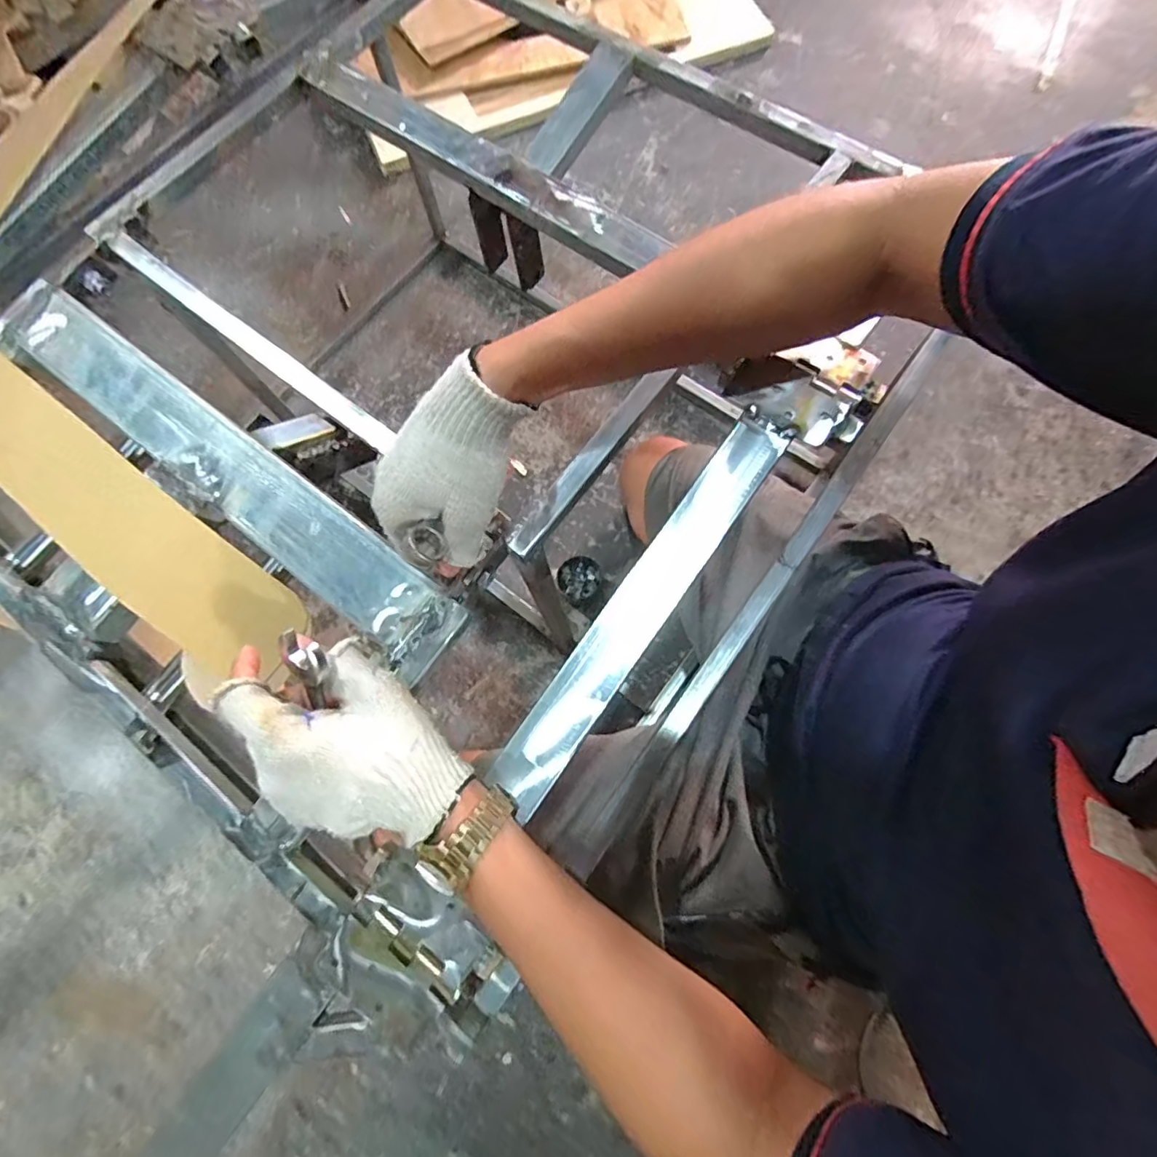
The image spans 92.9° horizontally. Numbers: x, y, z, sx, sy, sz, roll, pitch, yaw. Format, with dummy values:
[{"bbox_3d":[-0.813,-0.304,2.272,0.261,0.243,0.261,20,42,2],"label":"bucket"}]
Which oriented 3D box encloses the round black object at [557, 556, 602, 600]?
[{"bbox_3d":[0.000,0.001,0.818,0.062,0.040,0.060,1,74,-2],"label":"round black object"}]

